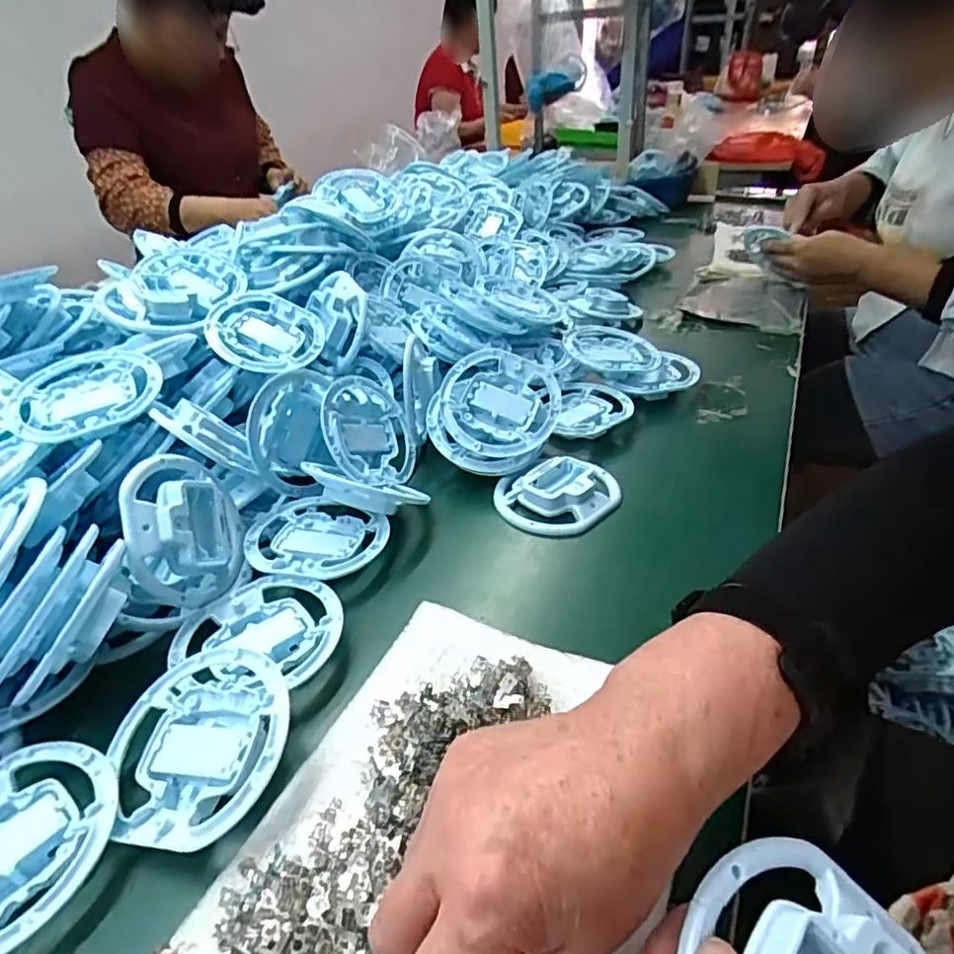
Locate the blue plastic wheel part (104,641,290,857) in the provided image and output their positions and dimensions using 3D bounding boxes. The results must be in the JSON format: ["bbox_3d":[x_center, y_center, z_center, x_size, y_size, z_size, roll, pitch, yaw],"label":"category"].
[{"bbox_3d":[-0.146,0.142,0.331,0.102,0.016,0.098,-5,47,21],"label":"blue plastic wheel part"}]

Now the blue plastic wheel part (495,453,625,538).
[{"bbox_3d":[0.067,0.015,0.507,0.100,0.021,0.081,-4,35,1],"label":"blue plastic wheel part"}]

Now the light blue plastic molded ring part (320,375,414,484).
[{"bbox_3d":[-0.096,-0.041,0.542,0.014,0.098,0.097,-23,68,33],"label":"light blue plastic molded ring part"}]

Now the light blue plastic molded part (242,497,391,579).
[{"bbox_3d":[-0.122,0.046,0.469,0.104,0.016,0.087,5,36,13],"label":"light blue plastic molded part"}]

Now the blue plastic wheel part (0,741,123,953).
[{"bbox_3d":[-0.227,0.179,0.294,0.096,0.018,0.102,6,36,14],"label":"blue plastic wheel part"}]

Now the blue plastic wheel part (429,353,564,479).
[{"bbox_3d":[0.015,-0.057,0.549,0.105,0.020,0.109,23,73,10],"label":"blue plastic wheel part"}]

